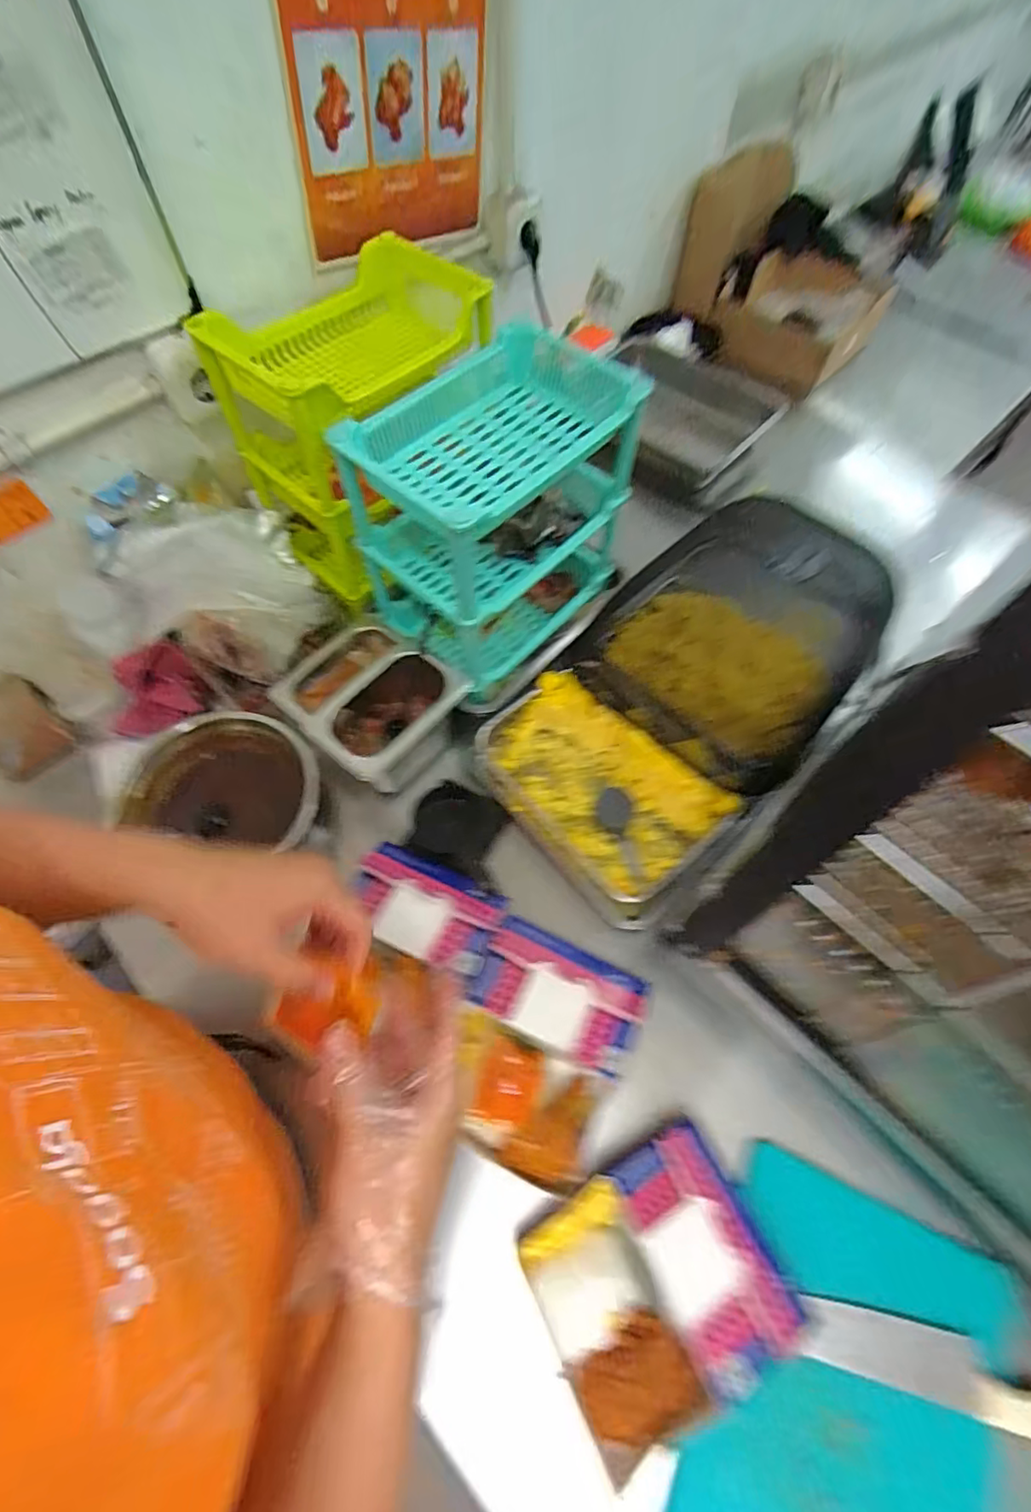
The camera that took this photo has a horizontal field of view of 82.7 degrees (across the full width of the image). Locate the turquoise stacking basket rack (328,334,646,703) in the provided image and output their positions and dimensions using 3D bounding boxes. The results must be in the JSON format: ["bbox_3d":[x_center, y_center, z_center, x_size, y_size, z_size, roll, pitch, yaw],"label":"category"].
[{"bbox_3d":[-0.033,-0.306,0.777,0.232,0.336,0.313,41,69,18],"label":"turquoise stacking basket rack"}]

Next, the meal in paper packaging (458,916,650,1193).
[{"bbox_3d":[0.022,0.304,0.624,0.175,0.050,0.210,25,65,12],"label":"meal in paper packaging"}]

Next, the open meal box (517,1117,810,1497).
[{"bbox_3d":[0.126,0.472,0.527,0.202,0.056,0.178,-26,66,-14],"label":"open meal box"}]

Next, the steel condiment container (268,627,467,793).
[{"bbox_3d":[-0.191,-0.071,0.754,0.230,0.123,0.168,40,69,18],"label":"steel condiment container"}]

